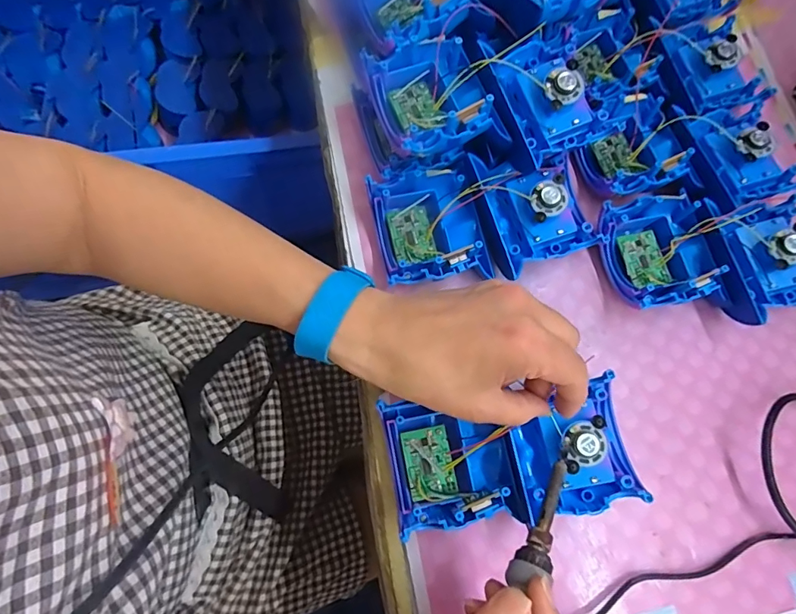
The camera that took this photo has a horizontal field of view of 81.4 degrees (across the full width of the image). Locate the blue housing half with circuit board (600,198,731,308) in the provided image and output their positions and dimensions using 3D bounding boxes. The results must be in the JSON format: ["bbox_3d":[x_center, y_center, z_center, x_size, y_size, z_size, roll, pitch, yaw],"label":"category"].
[{"bbox_3d":[0.194,-0.040,0.349,0.081,0.034,0.082,-11,75,-6],"label":"blue housing half with circuit board"}]

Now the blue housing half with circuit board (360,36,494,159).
[{"bbox_3d":[0.022,-0.143,0.324,0.076,0.035,0.081,-17,76,-9],"label":"blue housing half with circuit board"}]

